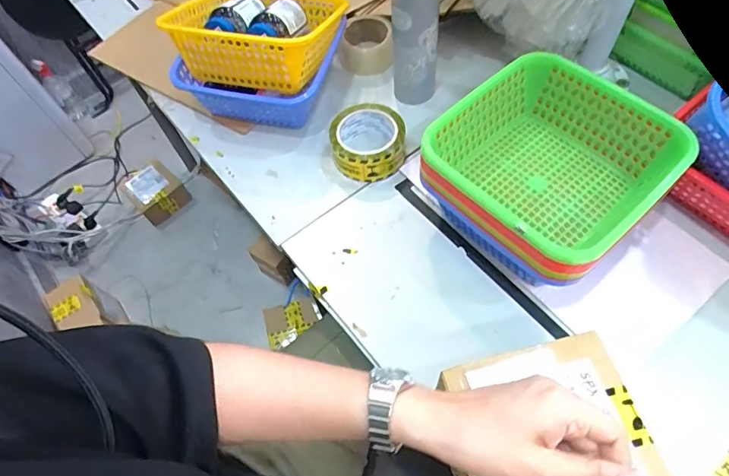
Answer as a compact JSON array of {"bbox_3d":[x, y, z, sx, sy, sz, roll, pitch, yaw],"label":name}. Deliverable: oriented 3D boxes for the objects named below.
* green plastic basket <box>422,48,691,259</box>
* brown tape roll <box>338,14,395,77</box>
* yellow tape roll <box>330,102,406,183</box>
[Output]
[{"bbox_3d":[0.211,-0.084,0.524,0.221,0.087,0.221,-38,63,-18],"label":"green plastic basket"},{"bbox_3d":[0.003,-0.327,0.775,0.089,0.048,0.098,-5,59,3],"label":"brown tape roll"},{"bbox_3d":[0.006,-0.138,0.662,0.104,0.055,0.108,-2,59,3],"label":"yellow tape roll"}]

